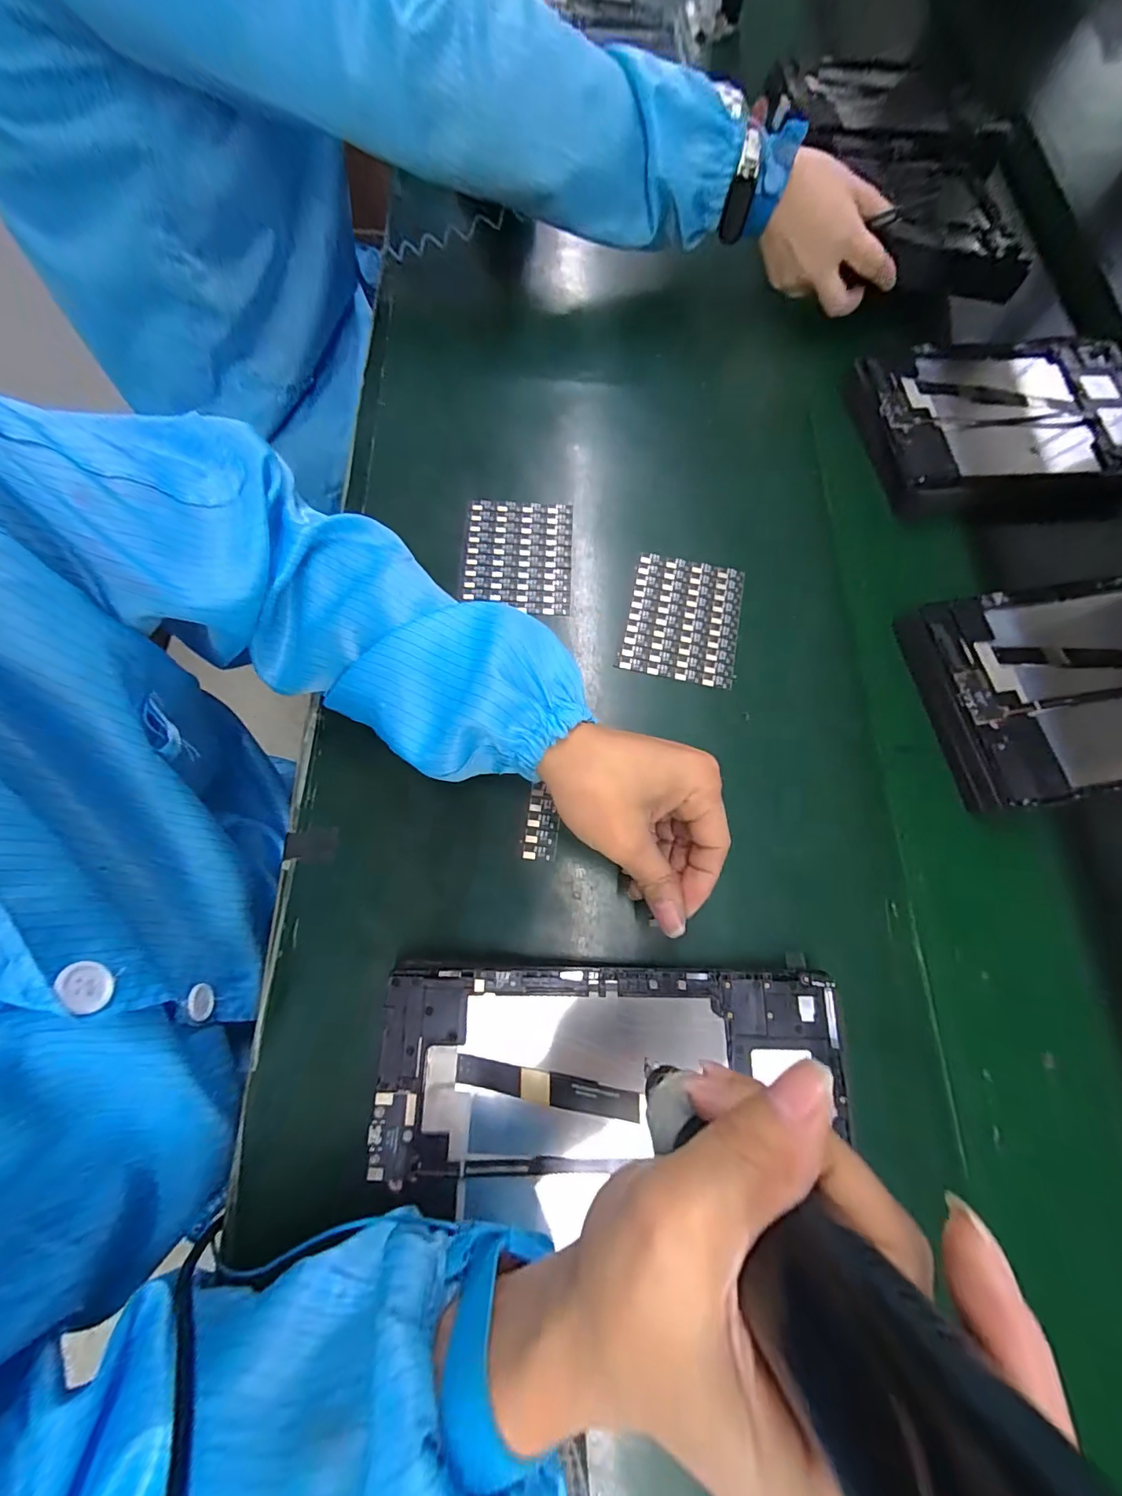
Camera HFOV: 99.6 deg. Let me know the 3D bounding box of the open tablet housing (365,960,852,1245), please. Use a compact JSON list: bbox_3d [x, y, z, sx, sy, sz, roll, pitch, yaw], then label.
[{"bbox_3d":[0.025,0.176,0.245,0.238,0.008,0.113,2,74,1],"label":"open tablet housing"}]

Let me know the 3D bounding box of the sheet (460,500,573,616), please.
[{"bbox_3d":[-0.033,-0.147,0.360,0.081,0.011,0.093,2,71,-1],"label":"sheet"}]

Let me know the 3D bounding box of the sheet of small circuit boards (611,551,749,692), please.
[{"bbox_3d":[0.089,-0.094,0.347,0.080,0.004,0.094,12,75,3],"label":"sheet of small circuit boards"}]

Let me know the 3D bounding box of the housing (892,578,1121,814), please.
[{"bbox_3d":[0.365,-0.045,0.328,0.237,0.025,0.146,-8,72,-5],"label":"housing"}]

